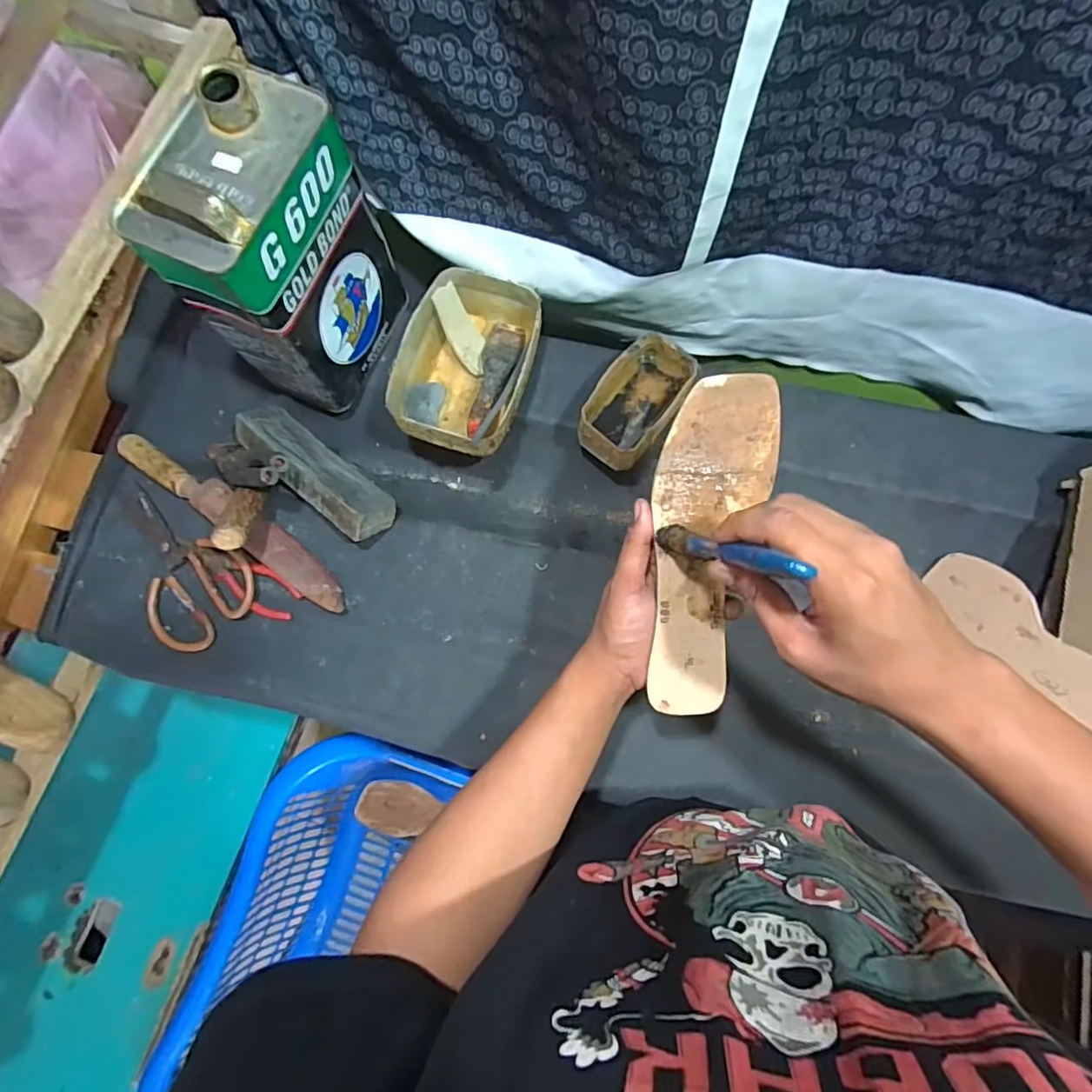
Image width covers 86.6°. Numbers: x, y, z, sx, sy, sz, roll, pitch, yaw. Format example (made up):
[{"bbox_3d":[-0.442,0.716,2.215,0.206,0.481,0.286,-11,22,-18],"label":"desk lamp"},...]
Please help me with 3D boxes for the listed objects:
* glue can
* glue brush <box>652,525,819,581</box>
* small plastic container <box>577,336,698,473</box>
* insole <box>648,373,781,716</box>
[{"bbox_3d":[-0.239,-0.259,0.535,0.114,0.235,0.166,20,77,6],"label":"glue can"},{"bbox_3d":[0.103,0.002,0.344,0.015,0.153,0.013,-36,104,-8],"label":"glue brush"},{"bbox_3d":[0.091,-0.146,0.605,0.077,0.067,0.132,34,79,9],"label":"small plastic container"},{"bbox_3d":[0.113,0.001,0.423,0.081,0.010,0.244,11,96,-1],"label":"insole"}]

